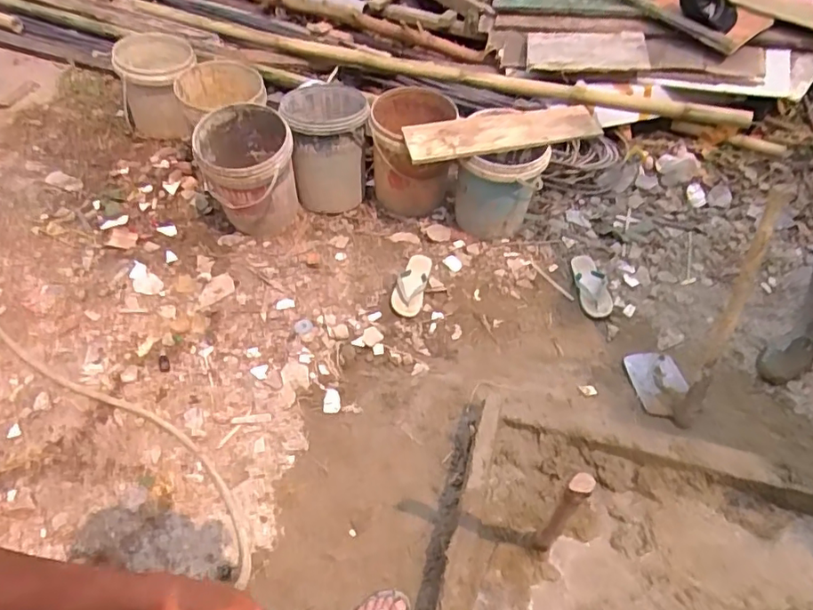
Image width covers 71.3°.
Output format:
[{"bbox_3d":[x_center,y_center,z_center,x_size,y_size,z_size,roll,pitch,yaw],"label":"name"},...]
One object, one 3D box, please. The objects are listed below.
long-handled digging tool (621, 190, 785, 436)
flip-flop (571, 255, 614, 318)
[{"bbox_3d":[0.776,0.019,1.485,0.218,0.626,0.298,26,55,20],"label":"long-handled digging tool"},{"bbox_3d":[0.621,-0.071,1.892,0.102,0.042,0.268,0,51,0],"label":"flip-flop"}]

